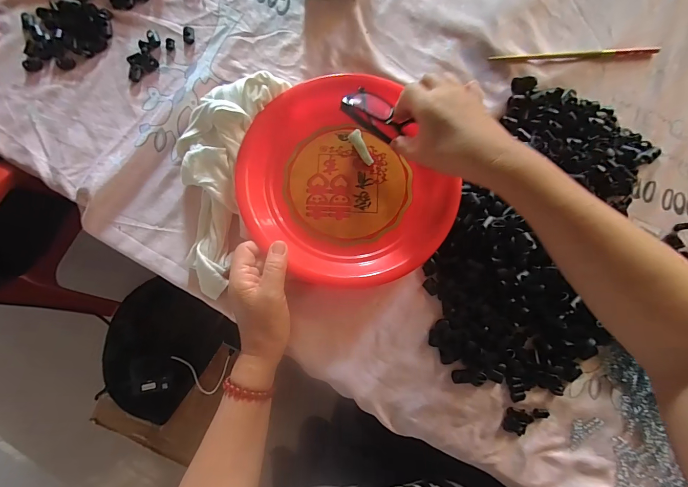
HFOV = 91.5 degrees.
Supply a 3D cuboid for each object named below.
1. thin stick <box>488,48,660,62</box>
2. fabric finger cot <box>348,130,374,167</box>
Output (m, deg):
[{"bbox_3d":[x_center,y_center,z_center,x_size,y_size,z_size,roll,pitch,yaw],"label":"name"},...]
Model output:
[{"bbox_3d":[0.298,-0.246,0.436,0.212,0.008,0.009,-2,84,0],"label":"thin stick"},{"bbox_3d":[0.021,-0.119,0.419,0.016,0.007,0.047,-25,84,-2],"label":"fabric finger cot"}]

